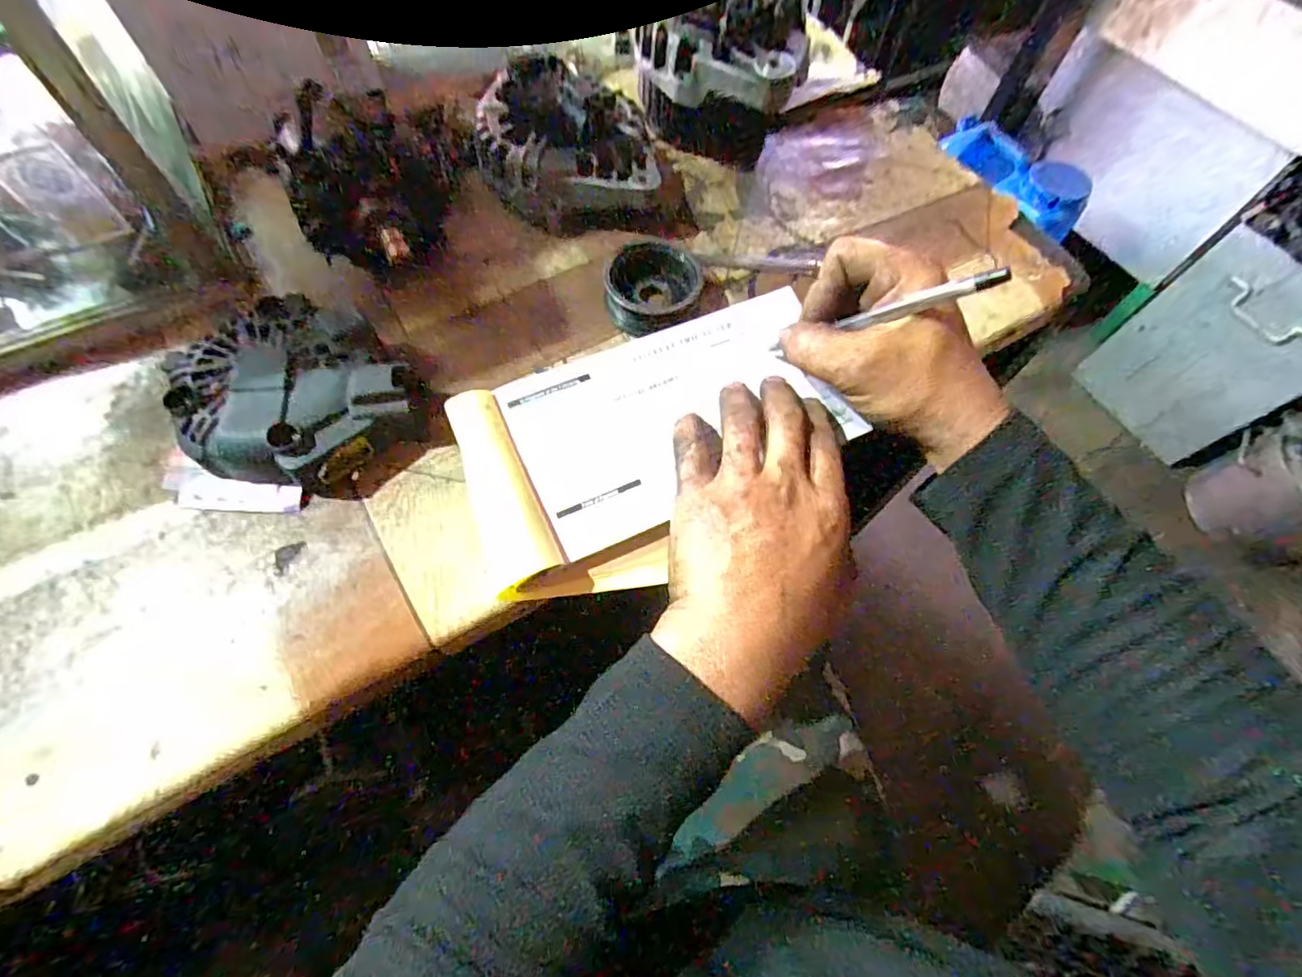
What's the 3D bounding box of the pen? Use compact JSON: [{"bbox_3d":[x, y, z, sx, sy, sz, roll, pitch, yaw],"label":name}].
[{"bbox_3d":[0.117,-0.090,0.302,0.008,0.131,0.005,40,62,-29],"label":"pen"}]

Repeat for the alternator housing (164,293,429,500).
[{"bbox_3d":[-0.199,-0.050,0.316,0.124,0.040,0.108,32,68,12],"label":"alternator housing"}]

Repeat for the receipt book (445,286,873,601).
[{"bbox_3d":[0.009,-0.029,0.331,0.229,0.017,0.132,-22,77,-12],"label":"receipt book"}]

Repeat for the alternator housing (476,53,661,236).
[{"bbox_3d":[-0.060,-0.242,0.398,0.120,0.067,0.126,-12,66,-9],"label":"alternator housing"}]

